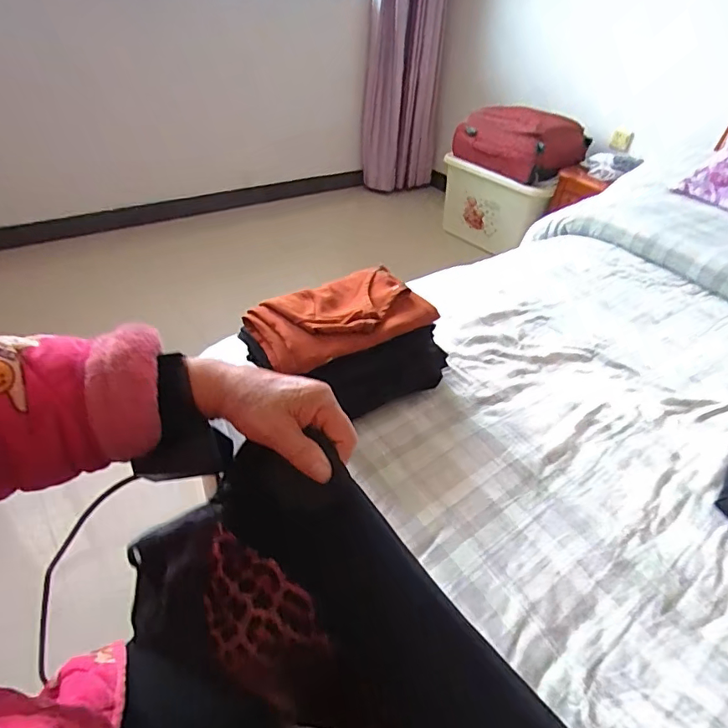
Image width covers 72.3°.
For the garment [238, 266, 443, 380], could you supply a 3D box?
[{"bbox_3d":[-0.037,-0.078,0.751,0.268,0.037,0.157,-23,47,-31],"label":"garment"}]

